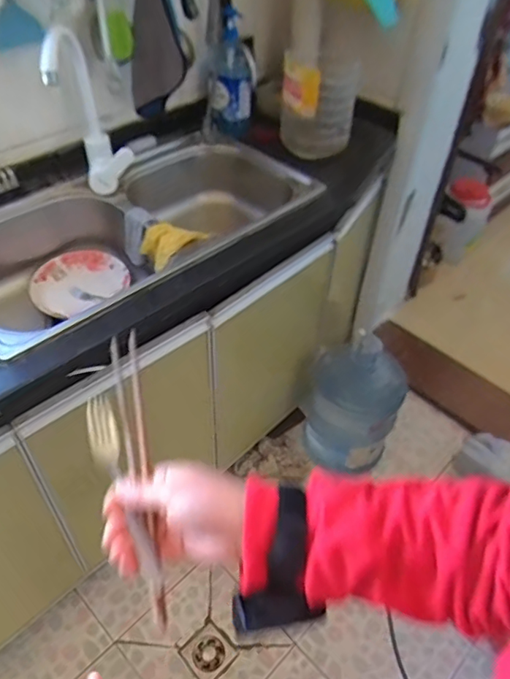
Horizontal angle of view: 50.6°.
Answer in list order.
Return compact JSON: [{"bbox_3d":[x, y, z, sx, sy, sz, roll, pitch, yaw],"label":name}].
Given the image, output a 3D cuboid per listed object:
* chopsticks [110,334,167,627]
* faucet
[{"bbox_3d":[-0.096,0.105,0.454,0.024,0.020,0.245,-7,63,-14],"label":"chopsticks"},{"bbox_3d":[-0.287,-0.386,0.952,0.118,0.281,0.171,-7,47,-11],"label":"faucet"}]

